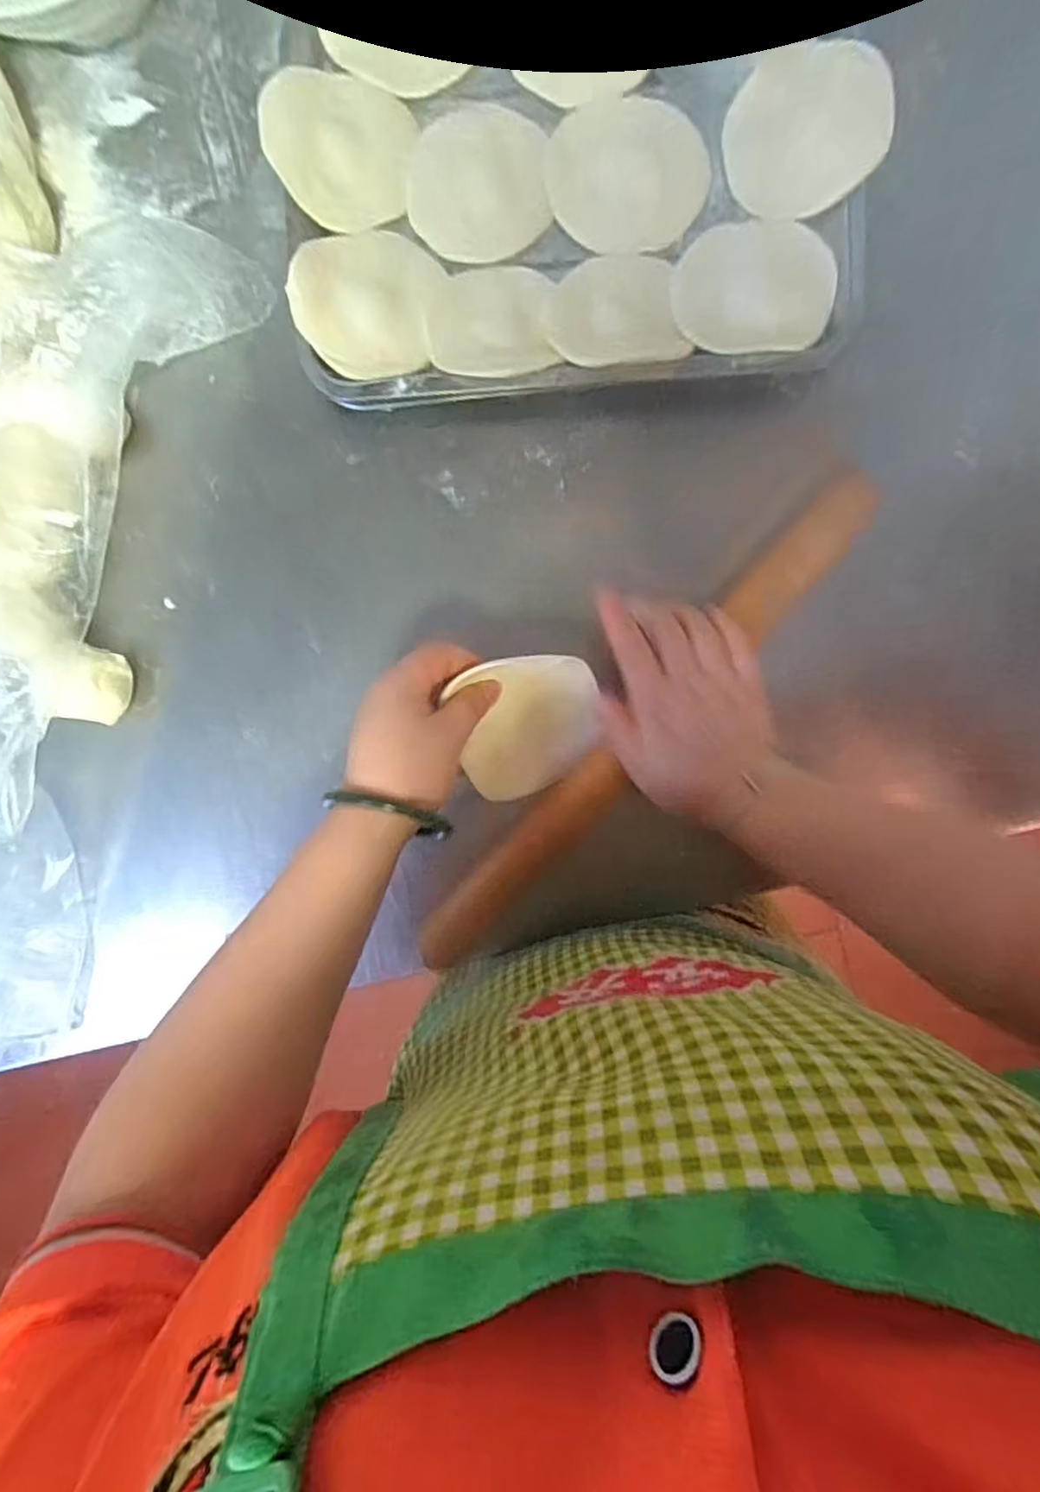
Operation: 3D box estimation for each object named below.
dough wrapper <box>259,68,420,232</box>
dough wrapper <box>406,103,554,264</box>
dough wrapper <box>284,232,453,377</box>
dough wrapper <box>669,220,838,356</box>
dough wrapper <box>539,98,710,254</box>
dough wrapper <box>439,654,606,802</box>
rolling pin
[{"bbox_3d":[-0.112,-0.370,0.400,0.087,0.006,0.091,9,90,-14],"label":"dough wrapper"},{"bbox_3d":[-0.026,-0.356,0.407,0.086,0.004,0.097,-3,93,2],"label":"dough wrapper"},{"bbox_3d":[-0.097,-0.278,0.405,0.089,0.005,0.092,12,88,-4],"label":"dough wrapper"},{"bbox_3d":[0.142,-0.280,0.394,0.094,0.008,0.089,1,83,2],"label":"dough wrapper"},{"bbox_3d":[0.066,-0.358,0.404,0.094,0.004,0.099,0,93,2],"label":"dough wrapper"},{"bbox_3d":[0.006,-0.013,0.388,0.085,0.011,0.086,-20,117,-14],"label":"dough wrapper"},{"bbox_3d":[0.076,-0.012,0.401,0.039,0.034,0.389,42,97,-1],"label":"rolling pin"}]

